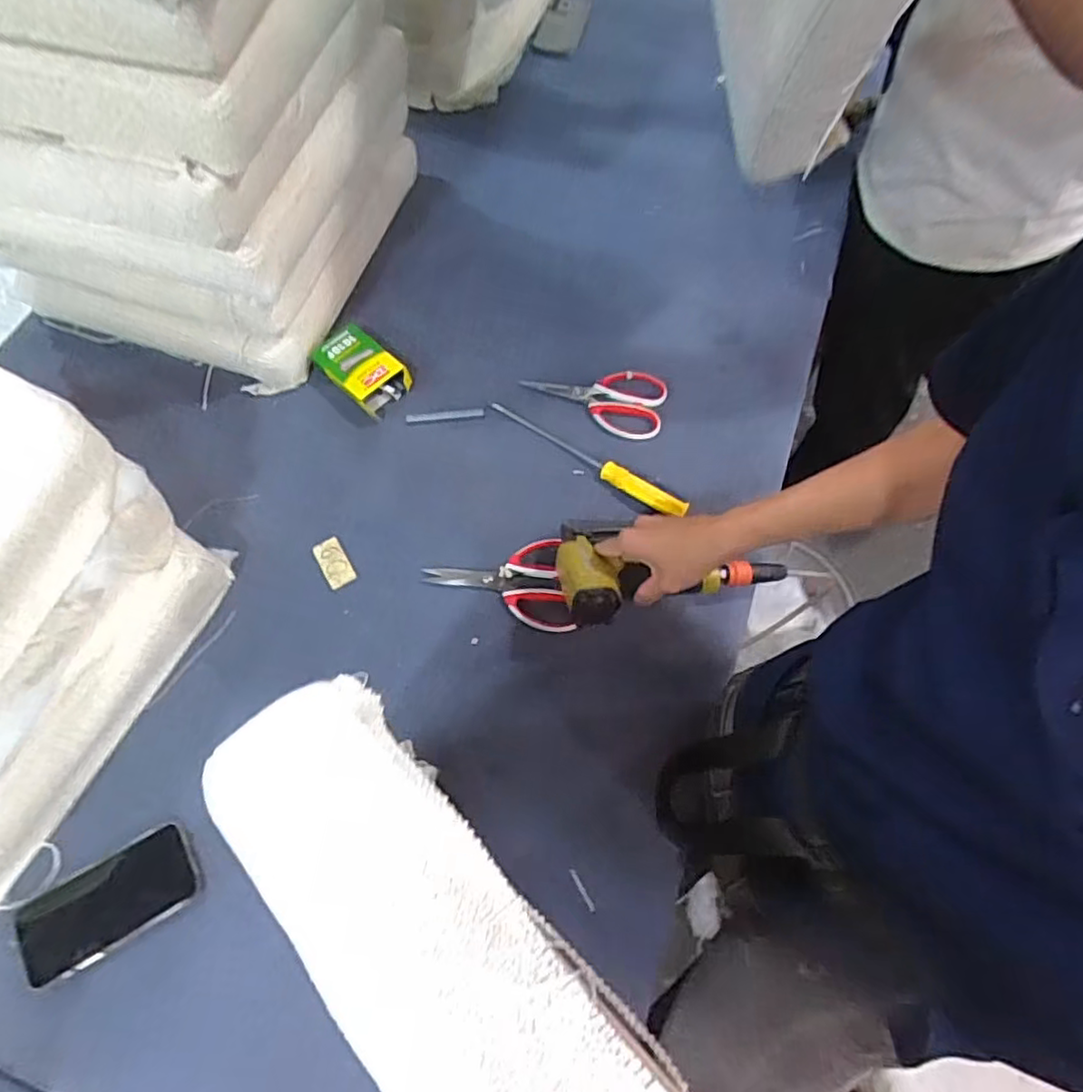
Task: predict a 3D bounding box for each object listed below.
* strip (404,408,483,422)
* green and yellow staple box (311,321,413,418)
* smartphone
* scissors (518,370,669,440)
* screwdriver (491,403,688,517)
[{"bbox_3d":[-0.127,-0.171,0.855,0.101,0.006,0.014,-6,67,-3],"label":"strip"},{"bbox_3d":[-0.240,-0.237,0.862,0.131,0.035,0.082,40,72,15],"label":"green and yellow staple box"},{"bbox_3d":[-0.416,0.344,0.625,0.162,0.014,0.080,-30,70,-12],"label":"smartphone"},{"bbox_3d":[0.069,-0.199,0.866,0.189,0.013,0.097,12,67,5],"label":"scissors"},{"bbox_3d":[0.053,-0.114,0.814,0.284,0.023,0.024,32,70,12],"label":"screwdriver"}]

